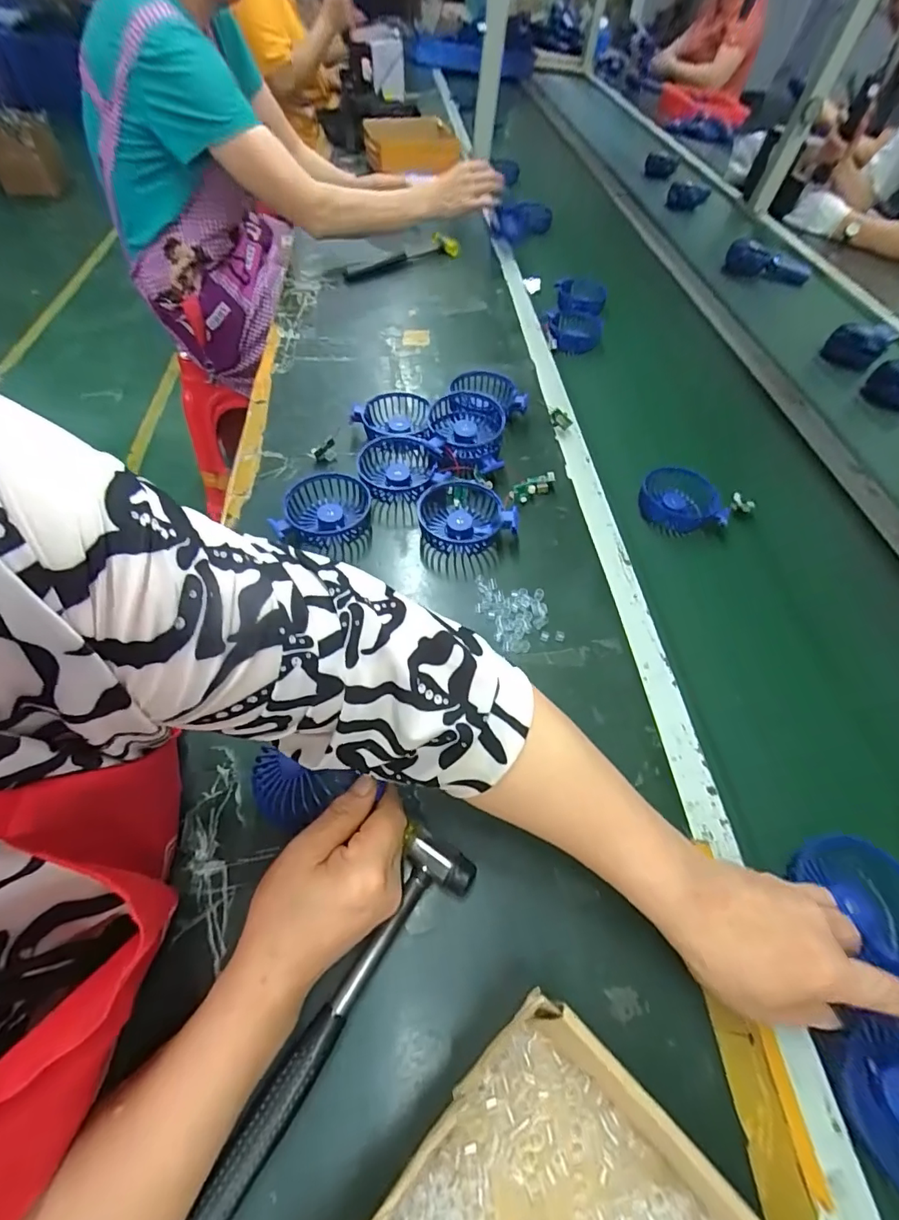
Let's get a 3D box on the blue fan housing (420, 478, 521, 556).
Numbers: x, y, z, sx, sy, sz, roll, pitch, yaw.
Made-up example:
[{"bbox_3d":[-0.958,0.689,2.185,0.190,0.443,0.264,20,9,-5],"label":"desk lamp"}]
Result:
[{"bbox_3d":[0.019,-0.105,0.524,0.103,0.031,0.090,4,56,-1],"label":"blue fan housing"}]

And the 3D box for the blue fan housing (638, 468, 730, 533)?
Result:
[{"bbox_3d":[0.289,-0.137,0.598,0.098,0.036,0.098,20,57,10],"label":"blue fan housing"}]

